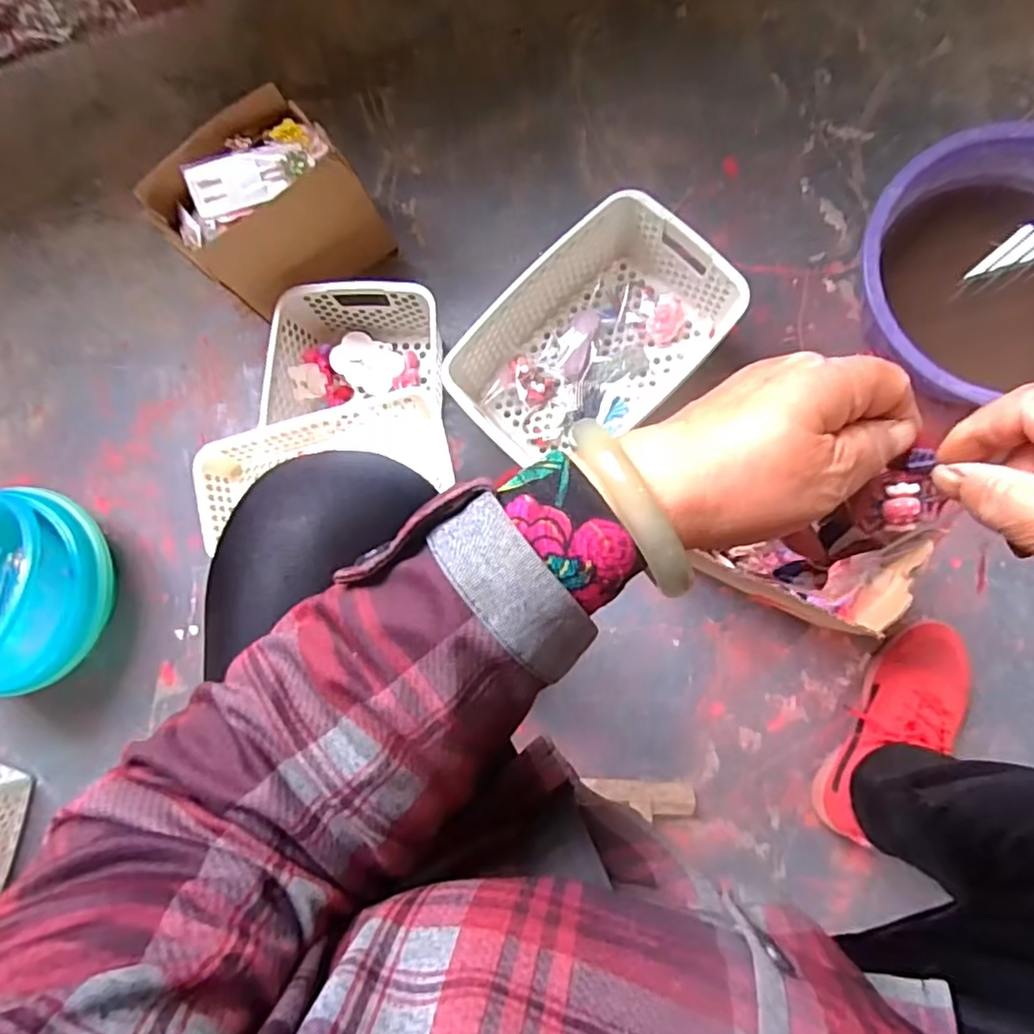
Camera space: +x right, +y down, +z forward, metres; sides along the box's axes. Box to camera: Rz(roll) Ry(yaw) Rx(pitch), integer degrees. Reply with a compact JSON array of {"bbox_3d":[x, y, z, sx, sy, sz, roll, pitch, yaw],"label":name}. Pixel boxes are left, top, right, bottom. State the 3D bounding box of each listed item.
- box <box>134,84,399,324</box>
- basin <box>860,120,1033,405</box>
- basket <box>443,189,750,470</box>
[{"bbox_3d":[-0.279,-0.340,0.723,0.197,0.149,0.155,-40,81,1],"label":"box"},{"bbox_3d":[0.502,-0.252,0.674,0.288,0.120,0.268,-1,82,6],"label":"basin"},{"bbox_3d":[0.081,-0.189,0.715,0.292,0.115,0.196,-45,80,-1],"label":"basket"}]

